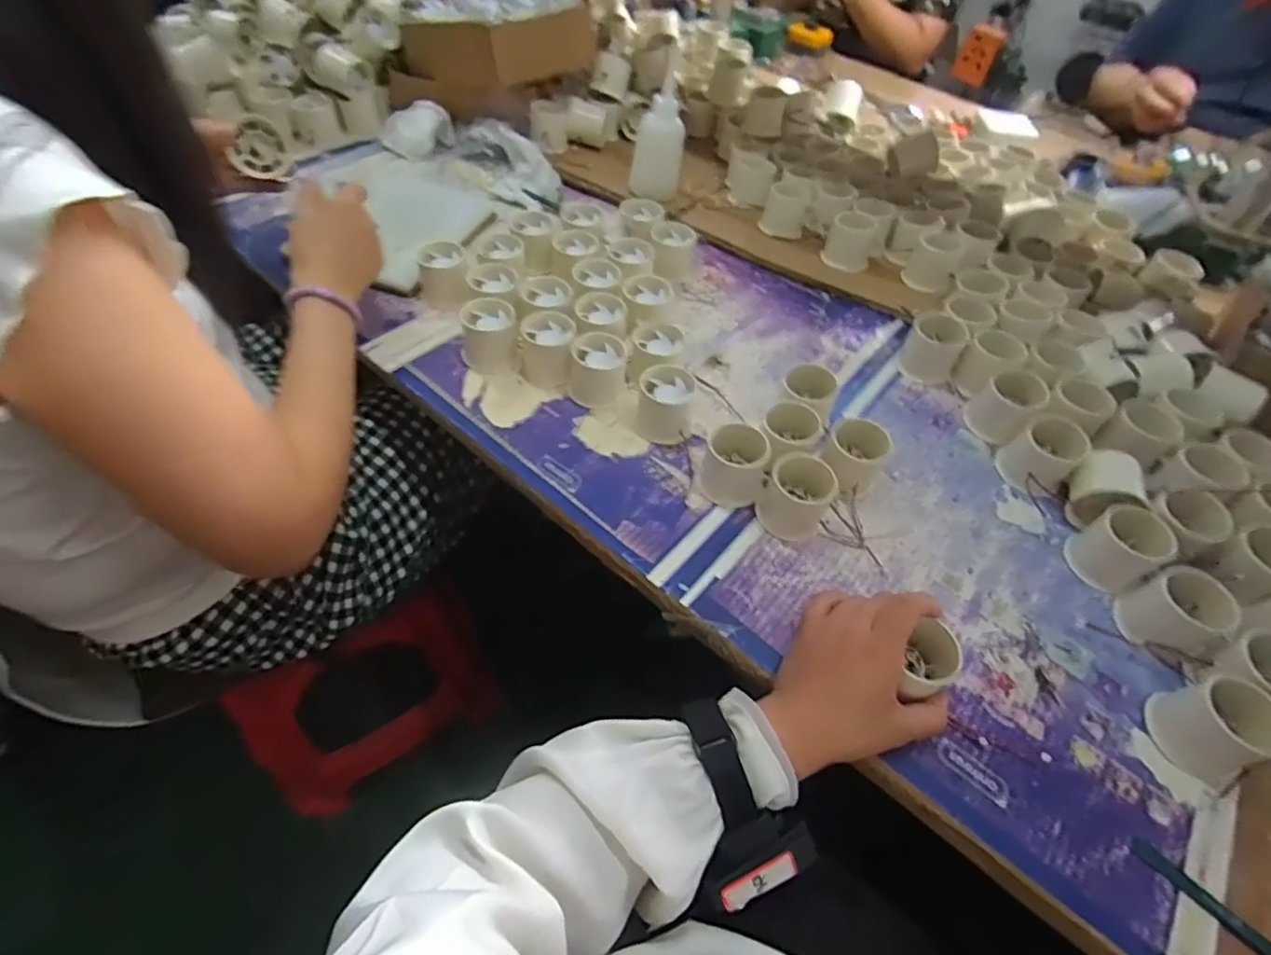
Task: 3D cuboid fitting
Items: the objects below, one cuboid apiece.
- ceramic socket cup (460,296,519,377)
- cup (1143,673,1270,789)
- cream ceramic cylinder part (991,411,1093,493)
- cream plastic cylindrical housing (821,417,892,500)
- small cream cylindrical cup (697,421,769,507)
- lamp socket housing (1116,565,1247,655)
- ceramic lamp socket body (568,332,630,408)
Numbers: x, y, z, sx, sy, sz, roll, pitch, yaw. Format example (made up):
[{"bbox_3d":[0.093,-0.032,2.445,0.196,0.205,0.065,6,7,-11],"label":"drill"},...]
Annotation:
[{"bbox_3d":[-0.146,-0.140,0.611,0.055,0.049,0.058,-3,52,-7],"label":"ceramic socket cup"},{"bbox_3d":[0.398,0.173,0.420,0.061,0.052,0.059,3,52,-4],"label":"cup"},{"bbox_3d":[0.367,-0.019,0.551,0.058,0.052,0.056,-27,59,-24],"label":"cream ceramic cylinder part"},{"bbox_3d":[0.193,-0.018,0.544,0.052,0.048,0.054,3,52,-4],"label":"cream plastic cylindrical housing"},{"bbox_3d":[0.086,-0.012,0.528,0.053,0.047,0.049,19,53,9],"label":"small cream cylindrical cup"},{"bbox_3d":[0.415,0.105,0.469,0.057,0.049,0.060,-22,57,-21],"label":"lamp socket housing"},{"bbox_3d":[-0.035,-0.105,0.592,0.057,0.044,0.054,6,51,-1],"label":"ceramic lamp socket body"}]

